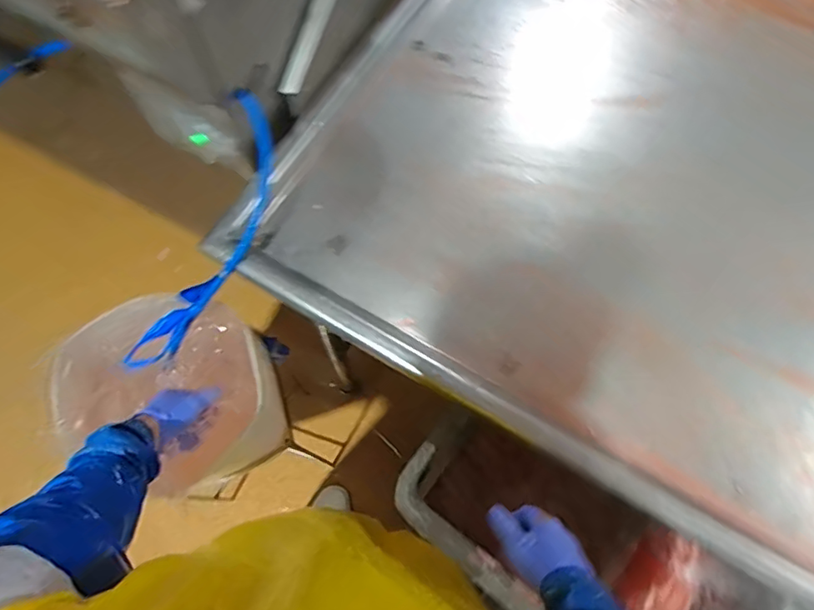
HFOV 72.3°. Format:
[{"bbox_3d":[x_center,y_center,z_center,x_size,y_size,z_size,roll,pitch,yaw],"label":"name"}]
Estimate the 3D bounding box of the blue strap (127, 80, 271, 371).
[{"bbox_3d":[-0.270,-0.084,0.805,0.096,0.113,0.414,25,90,9],"label":"blue strap"}]

